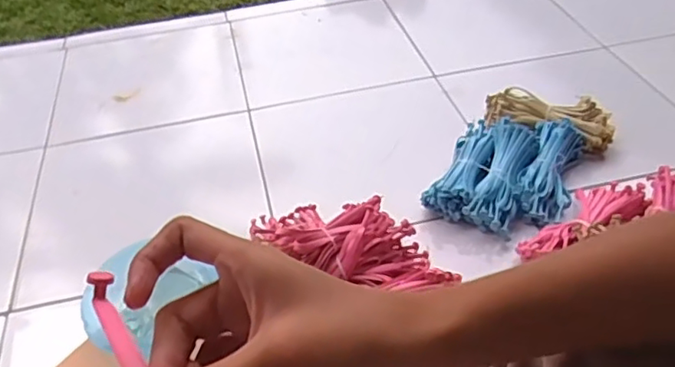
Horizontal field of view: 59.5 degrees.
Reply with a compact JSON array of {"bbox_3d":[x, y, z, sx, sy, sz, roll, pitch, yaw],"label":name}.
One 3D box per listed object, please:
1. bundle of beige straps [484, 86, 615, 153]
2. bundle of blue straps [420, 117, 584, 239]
[{"bbox_3d":[0.376,-0.118,1.061,0.226,0.056,0.079,15,46,20],"label":"bundle of beige straps"},{"bbox_3d":[0.283,-0.029,0.968,0.200,0.069,0.249,20,48,24],"label":"bundle of blue straps"}]

